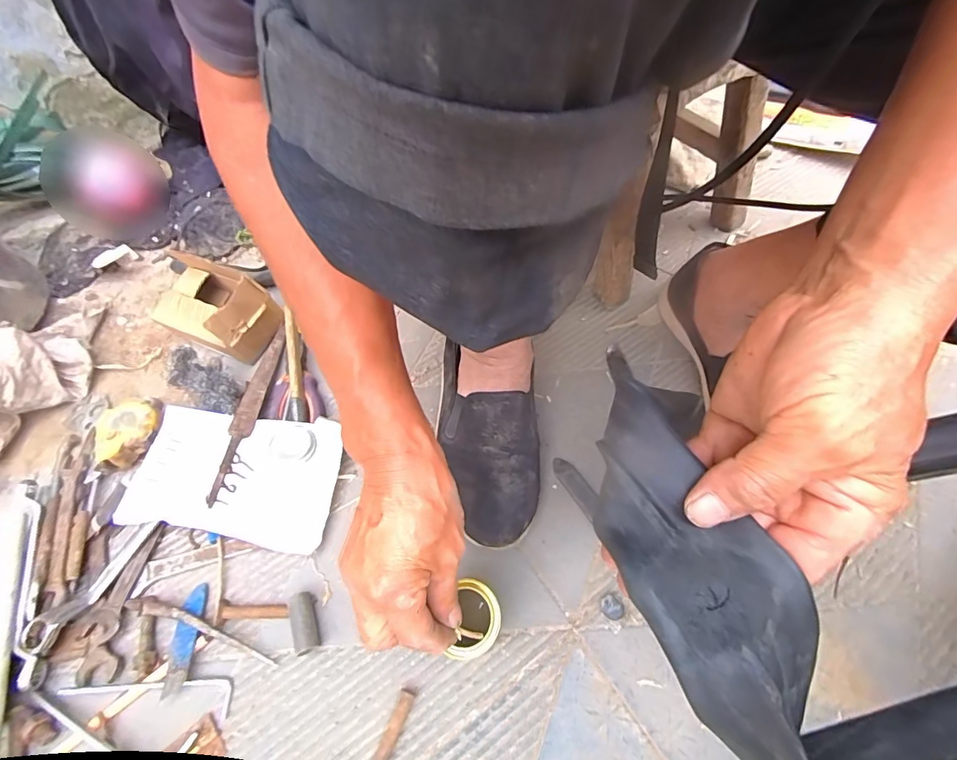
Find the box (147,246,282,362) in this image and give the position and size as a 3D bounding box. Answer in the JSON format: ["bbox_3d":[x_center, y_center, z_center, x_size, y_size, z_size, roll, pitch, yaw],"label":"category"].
[{"bbox_3d":[-0.321,-0.088,0.547,0.131,0.090,0.085,22,61,18],"label":"box"}]

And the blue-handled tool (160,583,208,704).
[{"bbox_3d":[-0.253,0.223,0.387,0.022,0.013,0.087,-7,57,0],"label":"blue-handled tool"}]

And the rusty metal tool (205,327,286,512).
[{"bbox_3d":[-0.246,0.025,0.491,0.021,0.007,0.236,15,47,-19],"label":"rusty metal tool"}]

